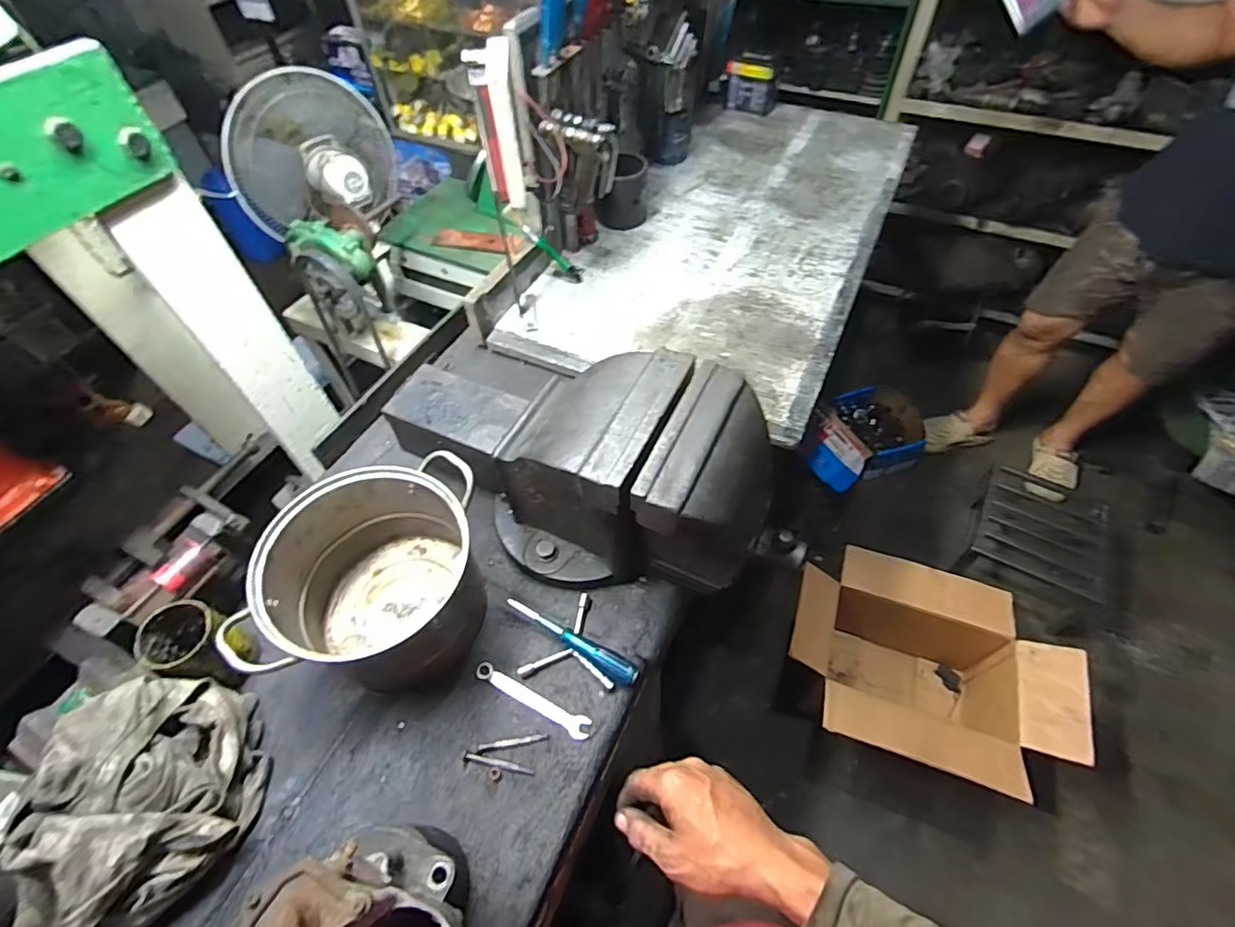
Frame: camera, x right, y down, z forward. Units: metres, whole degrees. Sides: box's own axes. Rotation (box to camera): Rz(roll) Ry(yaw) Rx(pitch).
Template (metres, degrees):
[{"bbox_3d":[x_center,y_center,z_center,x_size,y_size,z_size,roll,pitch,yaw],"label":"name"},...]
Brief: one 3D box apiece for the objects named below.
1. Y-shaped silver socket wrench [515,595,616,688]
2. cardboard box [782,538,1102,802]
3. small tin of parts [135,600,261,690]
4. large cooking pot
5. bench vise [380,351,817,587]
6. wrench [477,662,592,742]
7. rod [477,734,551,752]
[{"bbox_3d":[-0.056,0.220,0.704,0.114,0.010,0.112,6,54,6],"label":"Y-shaped silver socket wrench"},{"bbox_3d":[0.704,0.483,1.332,0.581,0.321,0.400,17,56,14],"label":"cardboard box"},{"bbox_3d":[-0.484,0.213,0.644,0.072,0.098,0.071,-1,54,1],"label":"small tin of parts"},{"bbox_3d":[-0.279,0.131,0.671,0.238,0.186,0.232,-1,54,1],"label":"large cooking pot"},{"bbox_3d":[-0.054,0.003,0.687,0.529,0.246,0.196,15,56,12],"label":"bench vise"},{"bbox_3d":[-0.103,0.285,0.665,0.153,0.016,0.025,21,57,16],"label":"wrench"},{"bbox_3d":[-0.120,0.321,0.640,0.080,0.005,0.009,-7,54,-3],"label":"rod"}]

